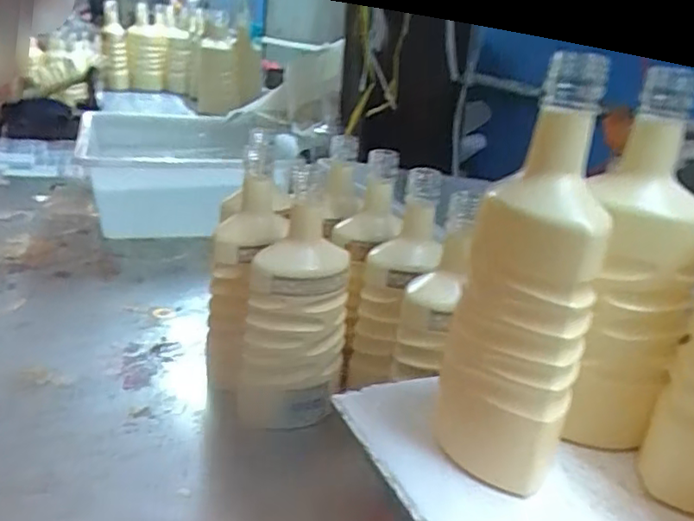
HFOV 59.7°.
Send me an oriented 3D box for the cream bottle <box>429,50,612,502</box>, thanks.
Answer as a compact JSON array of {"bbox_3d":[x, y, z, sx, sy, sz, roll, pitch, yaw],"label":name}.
[{"bbox_3d":[0.105,0.016,0.365,0.077,0.247,0.073,11,19,13],"label":"cream bottle"}]

